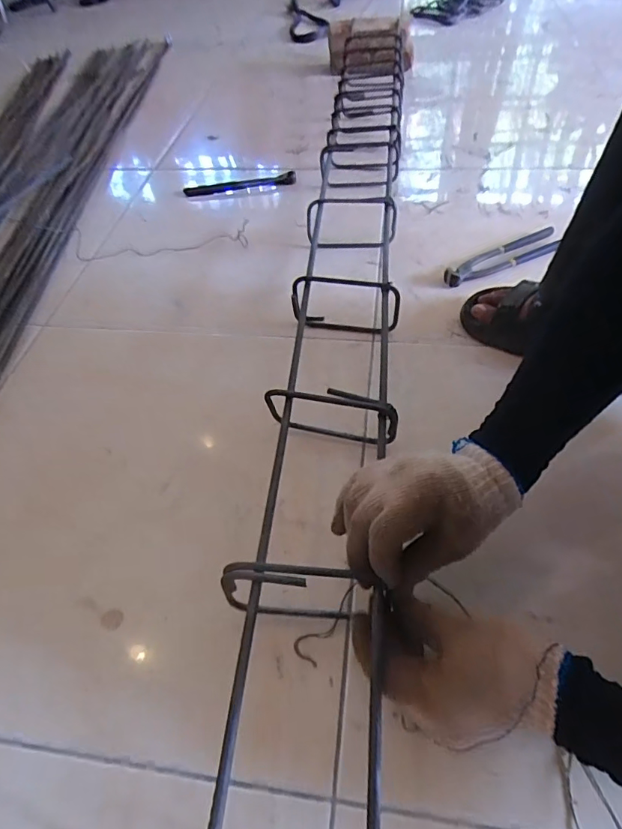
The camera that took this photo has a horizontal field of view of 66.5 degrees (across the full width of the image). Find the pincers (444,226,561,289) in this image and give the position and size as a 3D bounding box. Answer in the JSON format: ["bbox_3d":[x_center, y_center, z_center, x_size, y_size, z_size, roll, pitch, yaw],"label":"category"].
[{"bbox_3d":[0.298,-0.246,0.741,0.209,0.019,0.054,-20,54,-10],"label":"pincers"}]

